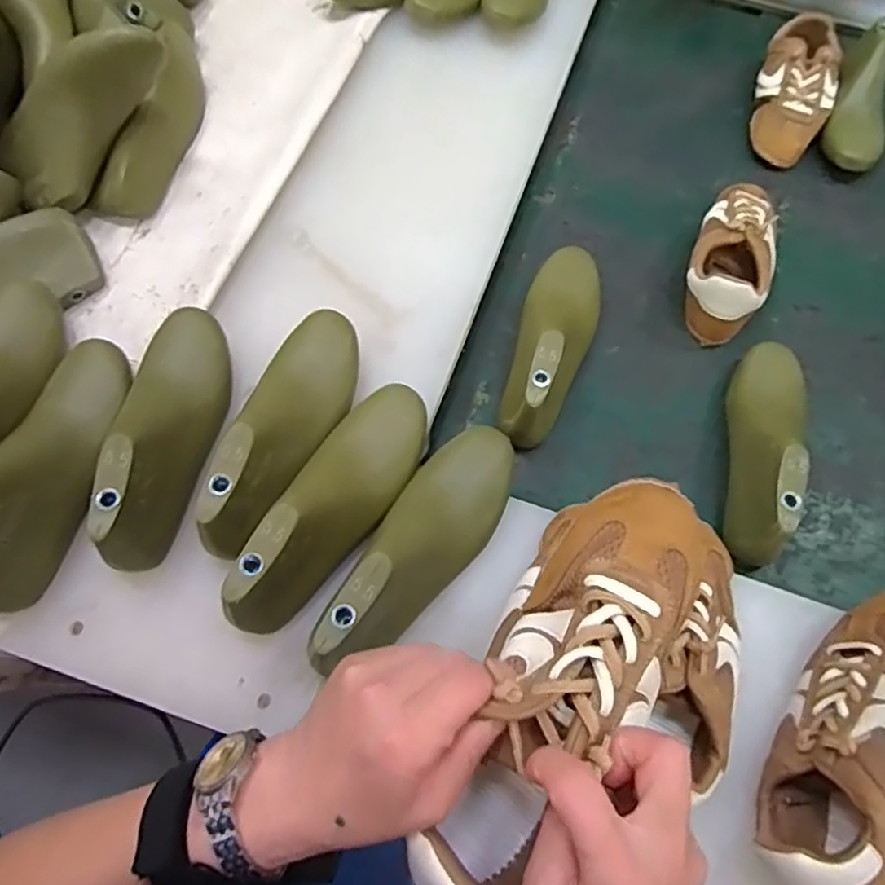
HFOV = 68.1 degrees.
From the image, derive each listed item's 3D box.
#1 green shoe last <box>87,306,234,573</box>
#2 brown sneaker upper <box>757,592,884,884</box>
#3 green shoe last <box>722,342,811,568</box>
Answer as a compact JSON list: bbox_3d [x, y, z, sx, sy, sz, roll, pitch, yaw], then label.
[{"bbox_3d":[-0.220,-0.018,0.521,0.067,0.075,0.228,0,65,-2],"label":"green shoe last"},{"bbox_3d":[0.284,0.201,0.443,0.069,0.077,0.217,30,67,11],"label":"brown sneaker upper"},{"bbox_3d":[0.301,-0.005,0.592,0.071,0.069,0.231,18,66,6],"label":"green shoe last"}]

